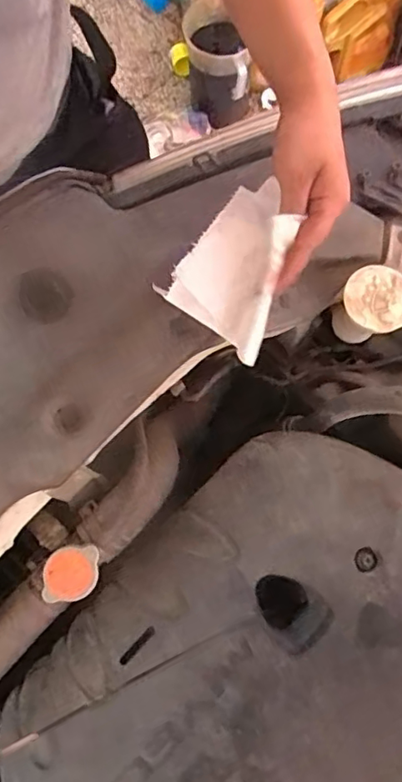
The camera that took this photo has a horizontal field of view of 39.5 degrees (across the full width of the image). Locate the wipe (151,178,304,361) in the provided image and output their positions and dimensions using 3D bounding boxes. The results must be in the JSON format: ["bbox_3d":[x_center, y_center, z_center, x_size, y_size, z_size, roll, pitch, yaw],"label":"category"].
[{"bbox_3d":[0.040,-0.109,0.461,0.098,0.059,0.140,35,97,0],"label":"wipe"}]

